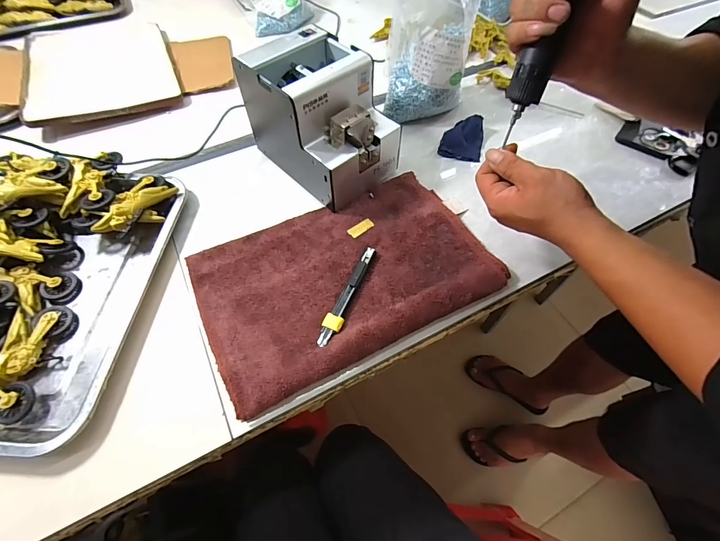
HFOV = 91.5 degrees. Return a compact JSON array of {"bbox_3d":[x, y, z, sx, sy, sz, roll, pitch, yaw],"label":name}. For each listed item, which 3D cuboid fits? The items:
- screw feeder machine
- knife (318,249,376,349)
[{"bbox_3d":[-0.051,-0.207,0.476,0.124,0.140,0.179,-38,65,-21],"label":"screw feeder machine"},{"bbox_3d":[-0.016,0.027,0.404,0.021,0.008,0.133,17,60,12],"label":"knife"}]

